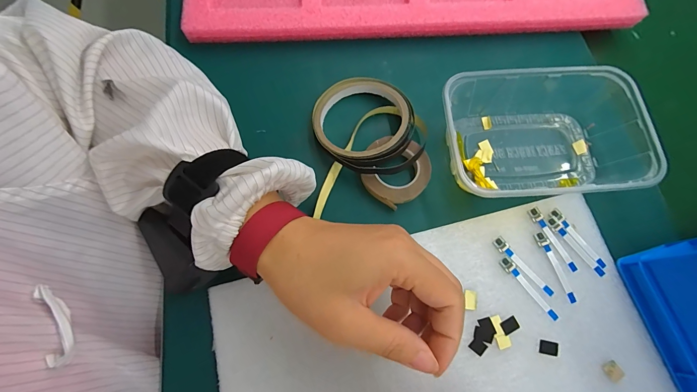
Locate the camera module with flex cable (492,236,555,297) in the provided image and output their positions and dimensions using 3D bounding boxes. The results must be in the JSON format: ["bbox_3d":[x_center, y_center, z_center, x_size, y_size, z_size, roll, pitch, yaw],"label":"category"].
[{"bbox_3d":[0.145,0.059,0.265,0.011,0.004,0.060,-37,77,-12],"label":"camera module with flex cable"}]

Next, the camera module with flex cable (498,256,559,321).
[{"bbox_3d":[0.148,0.075,0.260,0.009,0.004,0.060,-37,76,-12],"label":"camera module with flex cable"}]

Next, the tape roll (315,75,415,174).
[{"bbox_3d":[0.014,-0.070,0.303,0.090,0.028,0.098,0,72,-1],"label":"tape roll"}]

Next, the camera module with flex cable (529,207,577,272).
[{"bbox_3d":[0.175,0.037,0.273,0.010,0.004,0.059,-23,74,-9],"label":"camera module with flex cable"}]

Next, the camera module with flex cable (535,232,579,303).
[{"bbox_3d":[0.174,0.059,0.266,0.009,0.004,0.059,-18,73,-7],"label":"camera module with flex cable"}]

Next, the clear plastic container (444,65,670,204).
[{"bbox_3d":[0.168,-0.054,0.290,0.173,0.053,0.114,2,72,-1],"label":"clear plastic container"}]

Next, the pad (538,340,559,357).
[{"bbox_3d":[0.156,0.117,0.246,0.015,0.004,0.010,10,72,2],"label":"pad"}]

